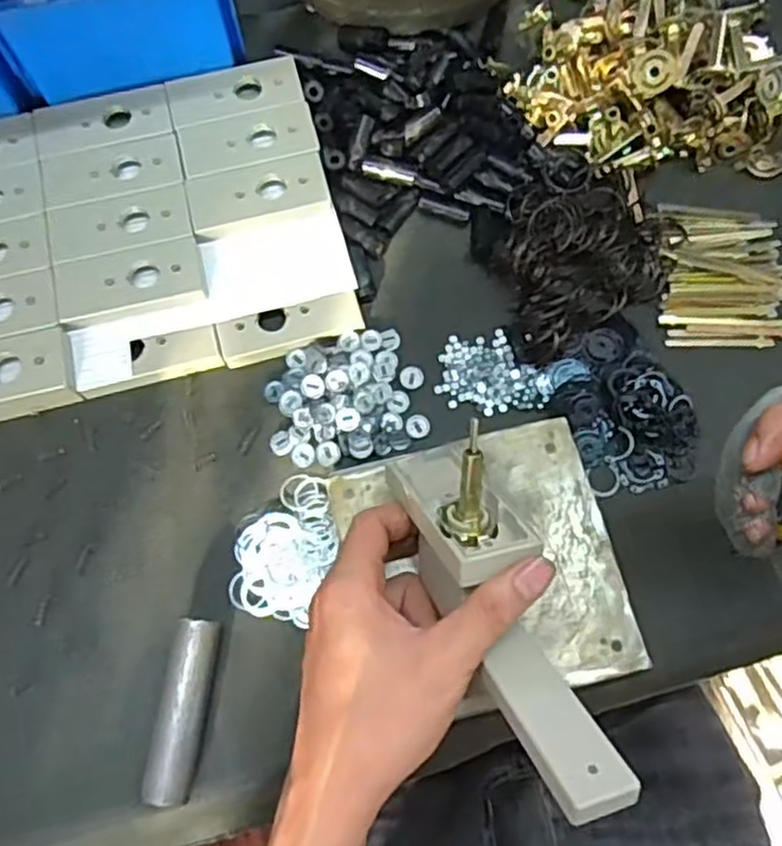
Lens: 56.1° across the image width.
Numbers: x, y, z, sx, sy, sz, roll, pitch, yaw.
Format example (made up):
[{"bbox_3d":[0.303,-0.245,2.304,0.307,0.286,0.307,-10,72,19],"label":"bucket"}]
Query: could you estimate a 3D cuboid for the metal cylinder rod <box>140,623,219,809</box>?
[{"bbox_3d":[-0.115,0.155,0.402,0.025,0.025,0.092,6,76,1],"label":"metal cylinder rod"}]

